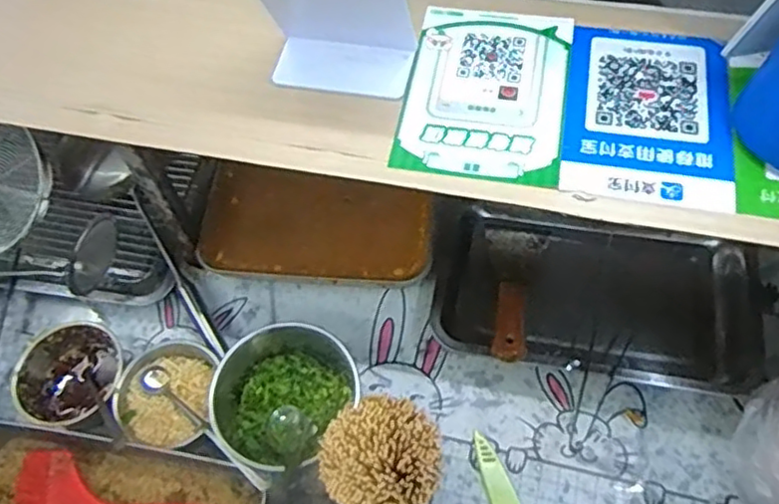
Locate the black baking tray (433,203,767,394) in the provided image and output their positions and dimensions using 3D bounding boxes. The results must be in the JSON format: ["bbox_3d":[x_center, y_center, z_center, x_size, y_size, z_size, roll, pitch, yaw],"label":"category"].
[{"bbox_3d":[0.213,0.046,0.674,0.307,0.060,0.182,8,60,9],"label":"black baking tray"}]

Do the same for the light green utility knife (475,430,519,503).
[{"bbox_3d":[0.102,0.223,0.606,0.026,0.005,0.106,-19,59,-8],"label":"light green utility knife"}]

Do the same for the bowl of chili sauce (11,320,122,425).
[{"bbox_3d":[-0.318,0.129,0.659,0.108,0.047,0.104,-2,59,3],"label":"bowl of chili sauce"}]

